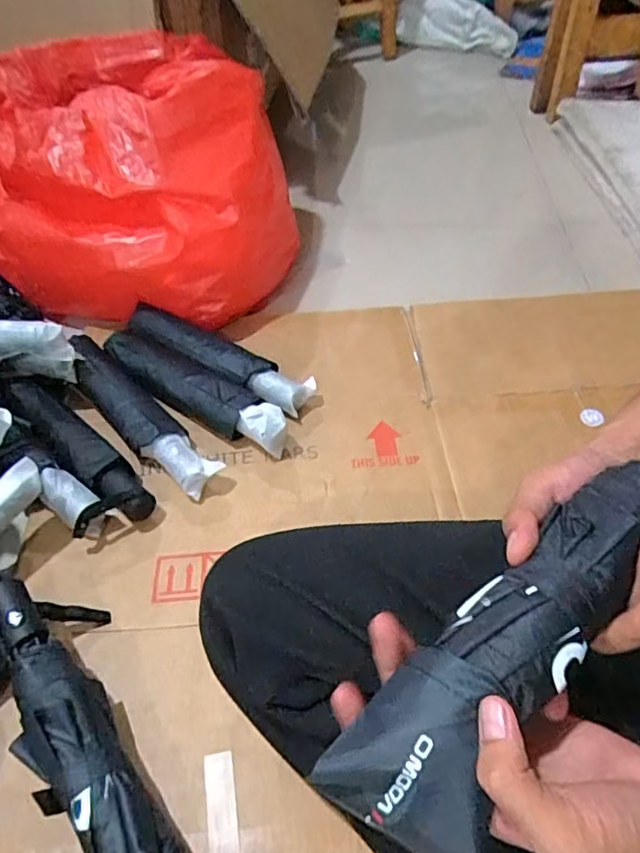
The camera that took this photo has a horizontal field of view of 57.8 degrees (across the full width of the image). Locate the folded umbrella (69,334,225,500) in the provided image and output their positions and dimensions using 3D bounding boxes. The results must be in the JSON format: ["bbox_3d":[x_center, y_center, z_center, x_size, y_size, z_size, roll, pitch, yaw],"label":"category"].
[{"bbox_3d":[-0.223,-0.024,0.706,0.072,0.053,0.296,-37,57,-25],"label":"folded umbrella"}]

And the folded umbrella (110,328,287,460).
[{"bbox_3d":[-0.161,-0.041,0.719,0.276,0.054,0.062,24,55,22],"label":"folded umbrella"}]

